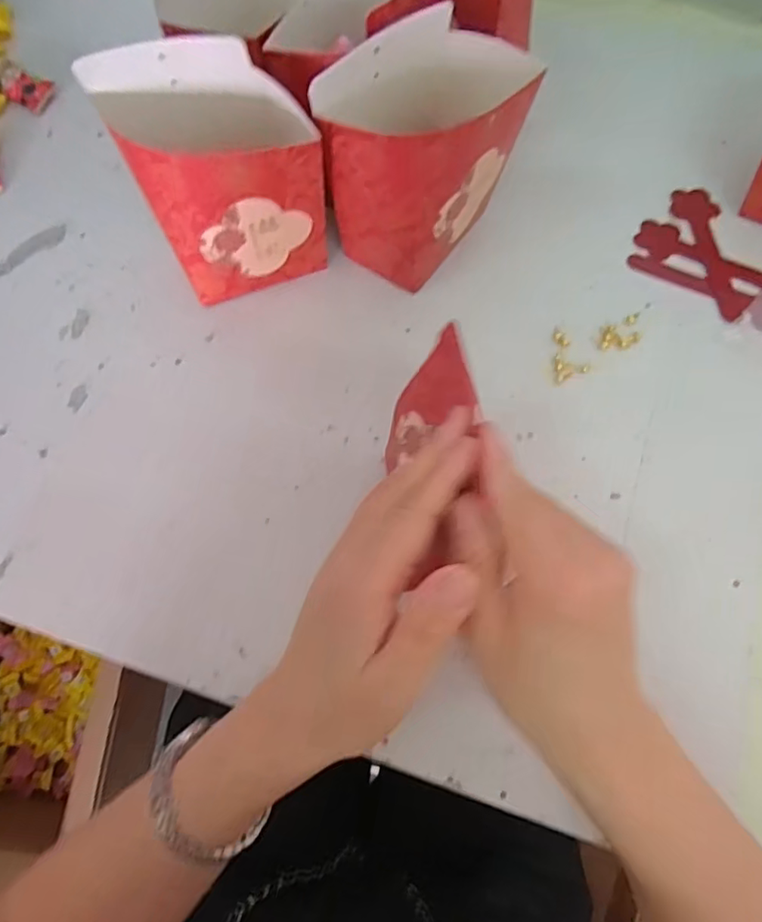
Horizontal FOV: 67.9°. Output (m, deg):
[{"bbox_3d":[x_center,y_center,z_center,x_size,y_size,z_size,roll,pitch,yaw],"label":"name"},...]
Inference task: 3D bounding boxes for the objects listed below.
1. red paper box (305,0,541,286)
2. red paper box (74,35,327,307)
[{"bbox_3d":[0.030,-0.199,0.385,0.124,0.143,0.073,-40,74,-12],"label":"red paper box"},{"bbox_3d":[-0.102,-0.185,0.383,0.121,0.146,0.078,-15,70,-4],"label":"red paper box"}]

